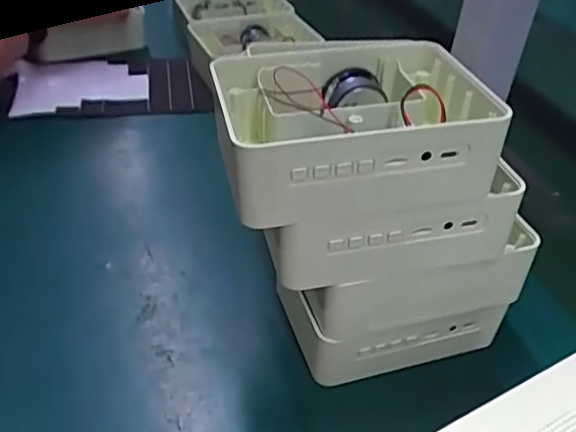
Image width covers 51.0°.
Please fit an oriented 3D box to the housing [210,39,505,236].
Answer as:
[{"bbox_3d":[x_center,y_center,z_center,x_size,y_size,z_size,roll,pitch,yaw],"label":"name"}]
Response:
[{"bbox_3d":[0.032,-0.057,0.338,0.139,0.050,0.115,-5,39,-11],"label":"housing"}]

